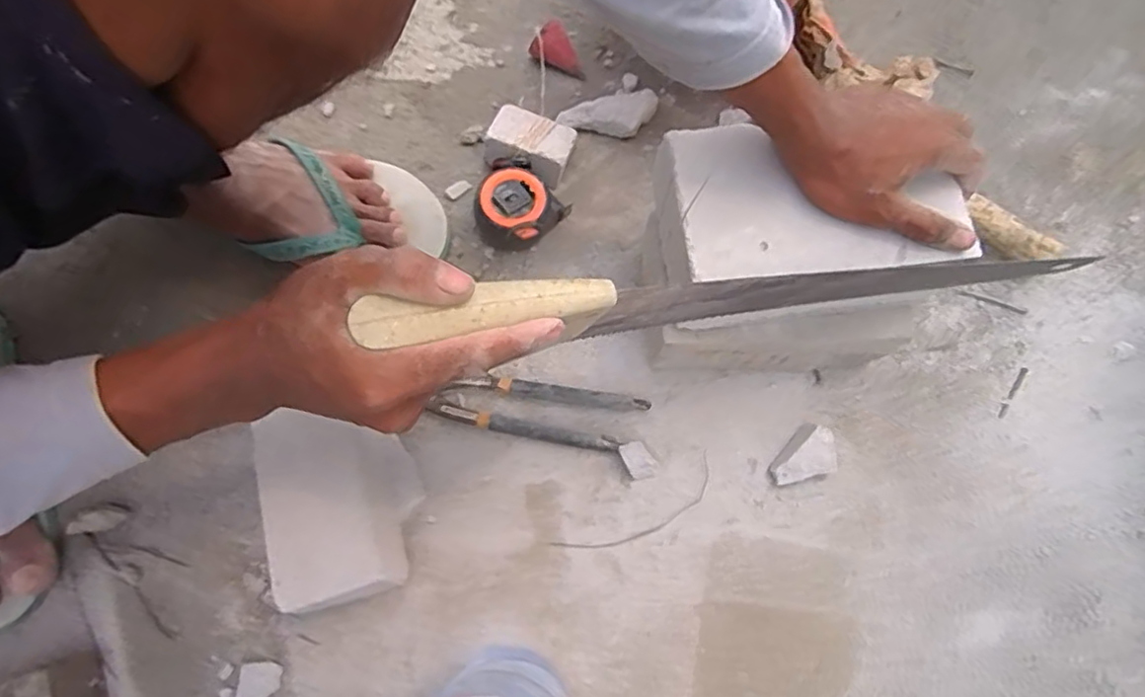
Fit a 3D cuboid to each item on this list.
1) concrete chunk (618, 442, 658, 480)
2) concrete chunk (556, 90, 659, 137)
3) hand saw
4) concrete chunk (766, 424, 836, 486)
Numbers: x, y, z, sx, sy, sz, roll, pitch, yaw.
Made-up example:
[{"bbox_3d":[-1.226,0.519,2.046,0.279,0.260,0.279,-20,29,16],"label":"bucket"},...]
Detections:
[{"bbox_3d":[0.053,0.093,0.526,0.022,0.024,0.031,-32,77,-10],"label":"concrete chunk"},{"bbox_3d":[0.036,-0.223,0.613,0.095,0.026,0.034,-10,74,-4],"label":"concrete chunk"},{"bbox_3d":[0.112,-0.028,0.396,0.468,0.109,0.023,-6,72,-25],"label":"hand saw"},{"bbox_3d":[0.191,0.088,0.532,0.053,0.028,0.041,-15,74,-6],"label":"concrete chunk"}]

